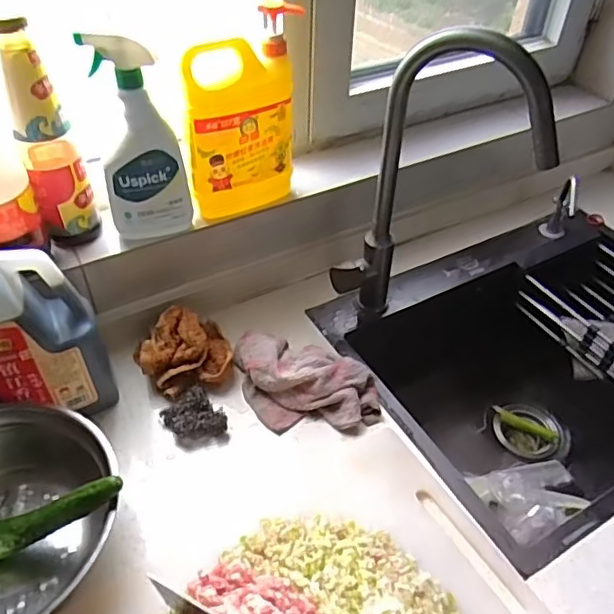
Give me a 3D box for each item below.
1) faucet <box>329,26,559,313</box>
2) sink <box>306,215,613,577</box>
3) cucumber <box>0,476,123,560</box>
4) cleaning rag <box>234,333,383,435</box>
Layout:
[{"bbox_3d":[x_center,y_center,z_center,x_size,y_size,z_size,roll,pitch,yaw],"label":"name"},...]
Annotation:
[{"bbox_3d":[0.161,-0.128,0.742,0.244,0.428,0.056,14,46,12],"label":"faucet"},{"bbox_3d":[0.381,0.126,0.963,0.635,0.260,0.468,-22,49,-22],"label":"sink"},{"bbox_3d":[-0.295,0.228,0.584,0.247,0.032,0.029,-24,45,8],"label":"cucumber"},{"bbox_3d":[0.000,0.093,0.776,0.187,0.049,0.146,-3,44,-4],"label":"cleaning rag"}]

